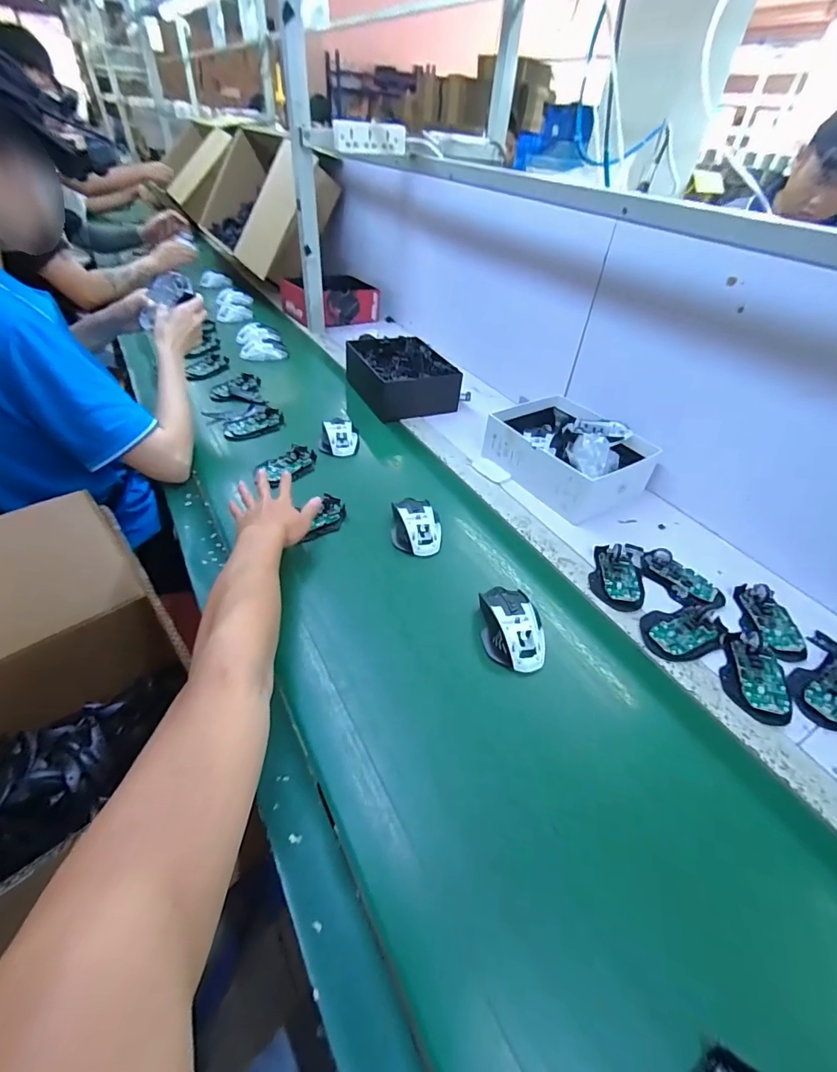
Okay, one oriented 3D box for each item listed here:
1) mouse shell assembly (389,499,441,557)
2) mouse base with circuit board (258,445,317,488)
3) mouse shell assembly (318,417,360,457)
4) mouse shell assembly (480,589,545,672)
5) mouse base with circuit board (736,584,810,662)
[{"bbox_3d":[-0.003,-0.018,0.674,0.073,0.034,0.104,2,43,-3],"label":"mouse shell assembly"},{"bbox_3d":[-0.223,-0.125,0.781,0.063,0.018,0.105,35,51,29],"label":"mouse base with circuit board"},{"bbox_3d":[-0.147,-0.188,0.840,0.072,0.033,0.080,-1,43,-7],"label":"mouse shell assembly"},{"bbox_3d":[0.114,0.110,0.552,0.068,0.038,0.106,2,43,-3],"label":"mouse shell assembly"},{"bbox_3d":[0.464,0.109,0.593,0.069,0.023,0.109,12,43,8],"label":"mouse base with circuit board"}]

